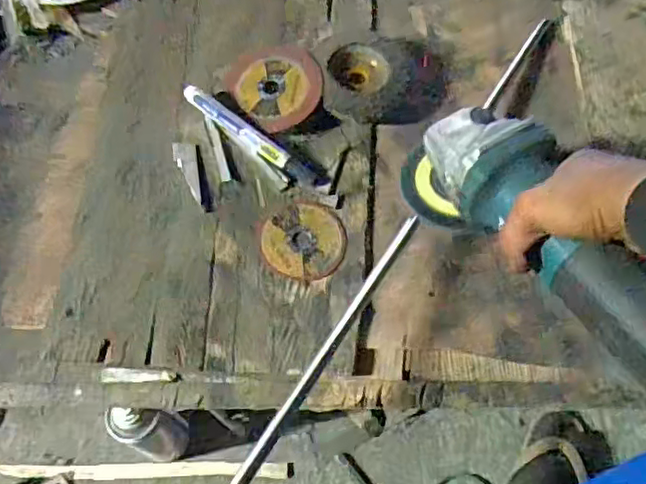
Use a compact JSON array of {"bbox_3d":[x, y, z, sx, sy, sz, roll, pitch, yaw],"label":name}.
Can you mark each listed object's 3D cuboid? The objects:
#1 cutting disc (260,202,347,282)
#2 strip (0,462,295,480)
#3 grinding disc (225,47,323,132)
[{"bbox_3d":[-0.016,-0.001,0.536,0.070,0.005,0.068,2,69,-6],"label":"cutting disc"},{"bbox_3d":[-0.241,0.308,0.858,0.400,0.021,0.025,-1,64,2],"label":"strip"},{"bbox_3d":[-0.045,-0.147,0.587,0.082,0.011,0.098,-28,66,-12],"label":"grinding disc"}]

